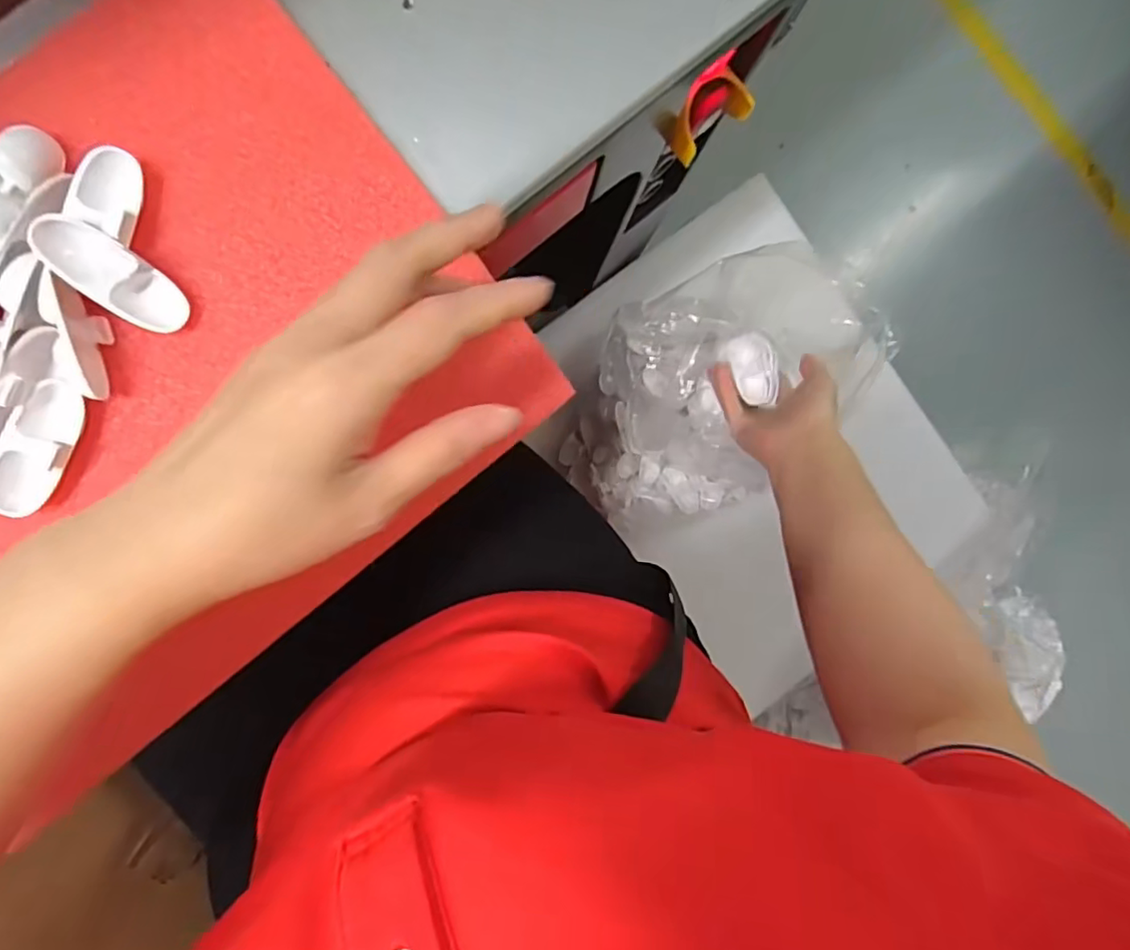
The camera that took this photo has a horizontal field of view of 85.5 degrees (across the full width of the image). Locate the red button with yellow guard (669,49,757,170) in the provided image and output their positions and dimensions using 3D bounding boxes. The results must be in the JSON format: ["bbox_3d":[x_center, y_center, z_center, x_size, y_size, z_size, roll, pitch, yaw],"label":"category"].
[{"bbox_3d":[0.093,-0.233,0.386,0.059,0.043,0.030,-39,93,-4],"label":"red button with yellow guard"}]

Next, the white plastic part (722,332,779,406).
[{"bbox_3d":[0.161,-0.089,0.518,0.038,0.014,0.060,-26,92,-5],"label":"white plastic part"}]

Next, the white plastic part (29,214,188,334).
[{"bbox_3d":[-0.189,-0.083,0.256,0.058,0.010,0.025,39,87,-25],"label":"white plastic part"}]

